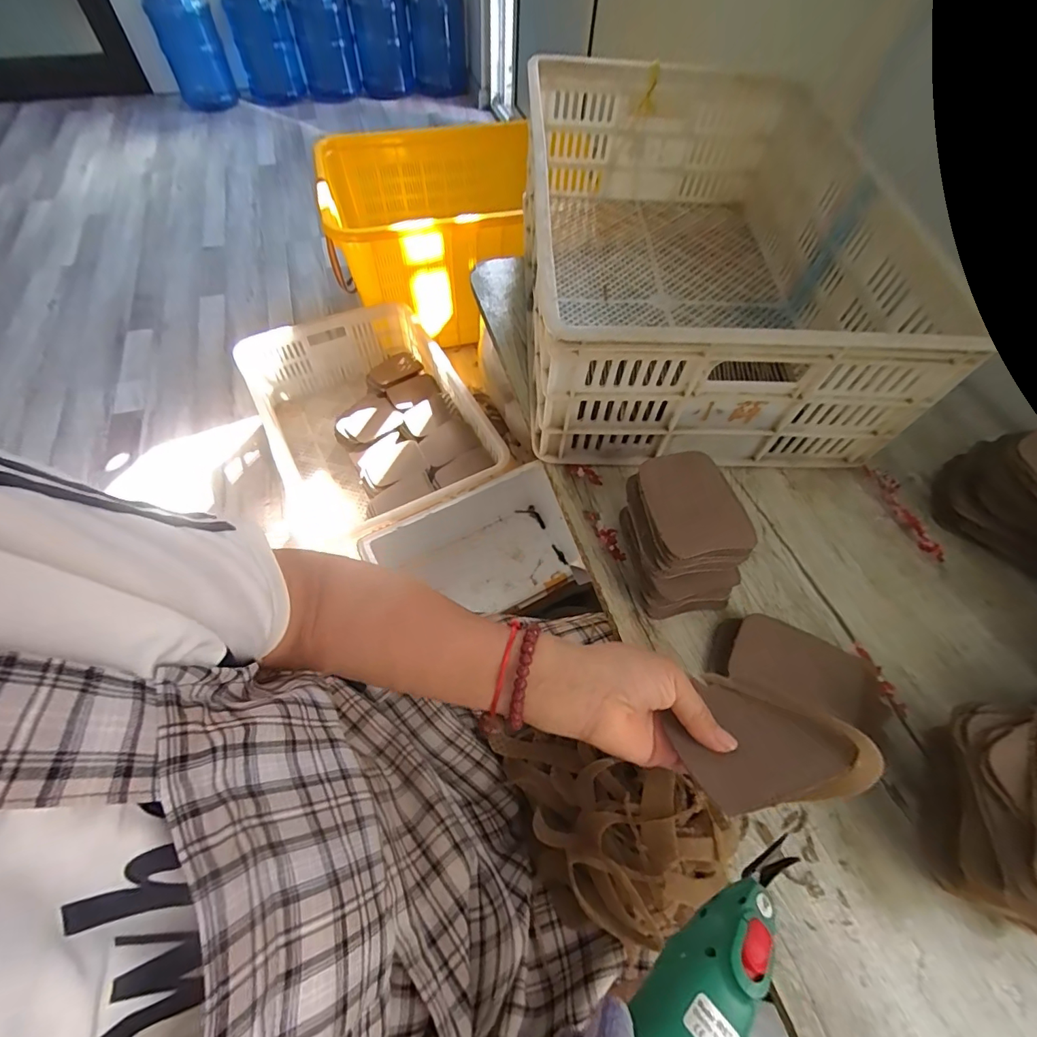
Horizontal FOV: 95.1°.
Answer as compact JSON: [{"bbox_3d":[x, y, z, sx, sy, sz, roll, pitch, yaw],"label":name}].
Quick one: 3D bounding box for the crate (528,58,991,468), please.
[{"bbox_3d":[0.229,-0.383,0.652,0.410,0.184,0.644,1,59,-3],"label":"crate"}]

